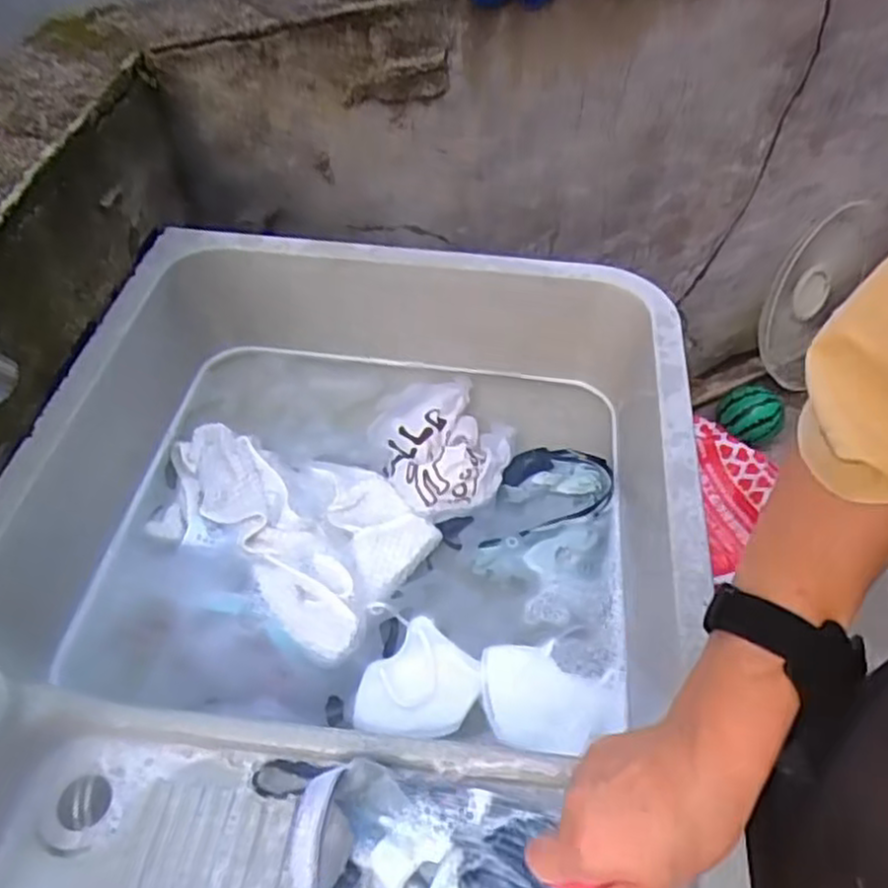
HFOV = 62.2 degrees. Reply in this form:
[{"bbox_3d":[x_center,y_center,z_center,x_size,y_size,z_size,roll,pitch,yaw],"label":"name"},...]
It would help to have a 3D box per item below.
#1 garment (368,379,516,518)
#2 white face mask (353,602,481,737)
[{"bbox_3d":[-0.001,-0.011,0.817,0.151,0.038,0.184,-19,51,-18],"label":"garment"},{"bbox_3d":[-0.021,0.197,0.639,0.103,0.010,0.114,6,48,3],"label":"white face mask"}]

